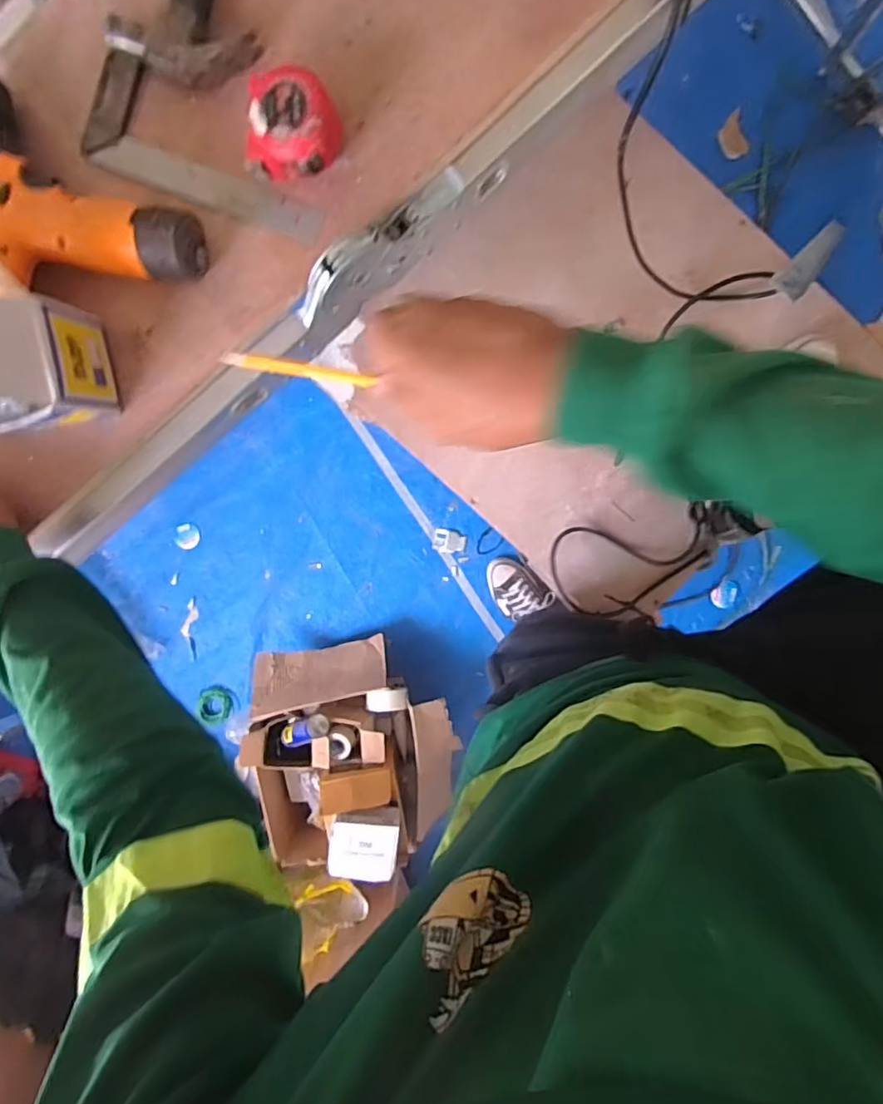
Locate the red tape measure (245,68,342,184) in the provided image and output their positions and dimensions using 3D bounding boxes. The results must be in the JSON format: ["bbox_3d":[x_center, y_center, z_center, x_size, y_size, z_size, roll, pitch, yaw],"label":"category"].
[{"bbox_3d":[-0.109,-0.313,0.422,0.063,0.046,0.069,12,98,1],"label":"red tape measure"}]

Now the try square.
[{"bbox_3d":[-0.180,-0.316,0.442,0.196,0.021,0.086,20,98,0],"label":"try square"}]

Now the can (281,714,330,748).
[{"bbox_3d":[-0.311,0.410,1.307,0.151,0.055,0.055,-29,96,39],"label":"can"}]

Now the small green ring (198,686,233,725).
[{"bbox_3d":[-0.609,0.418,1.546,0.093,0.022,0.101,0,88,-5],"label":"small green ring"}]

